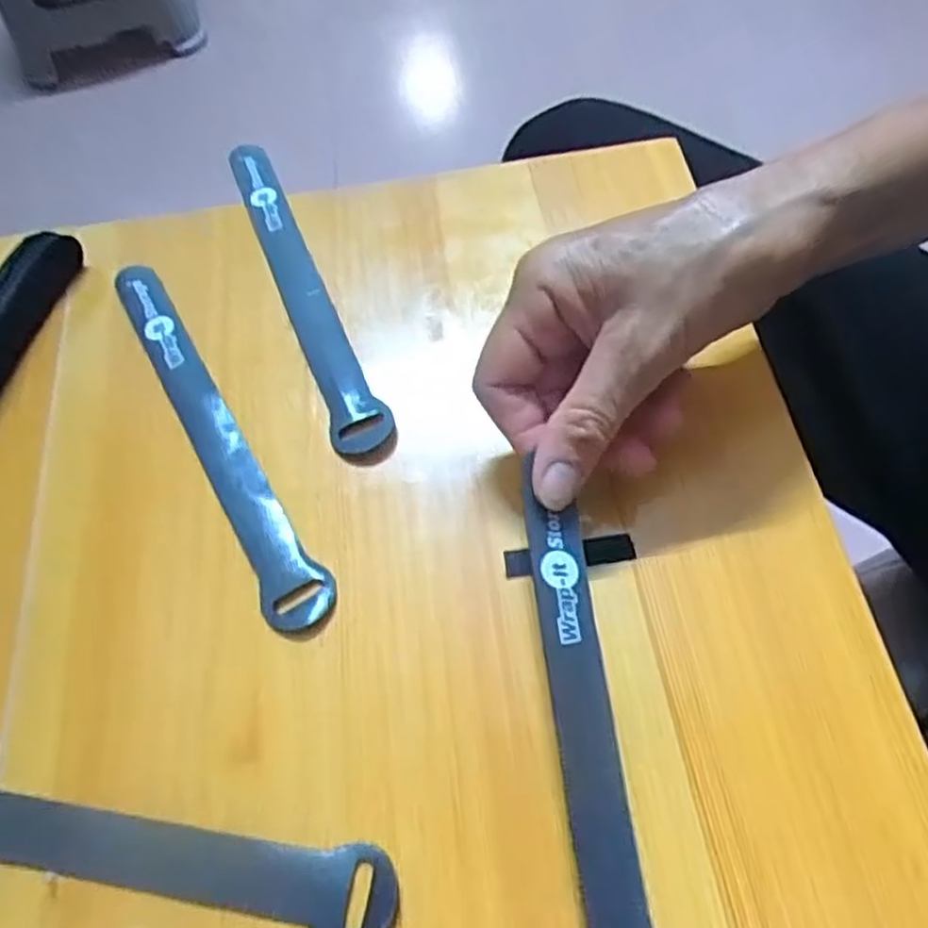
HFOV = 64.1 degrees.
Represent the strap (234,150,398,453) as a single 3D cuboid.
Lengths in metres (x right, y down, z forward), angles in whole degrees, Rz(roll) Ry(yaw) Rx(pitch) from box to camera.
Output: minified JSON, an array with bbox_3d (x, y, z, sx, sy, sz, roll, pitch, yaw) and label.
[{"bbox_3d":[-0.075,-0.084,0.342,0.024,0.007,0.196,-20,61,-8],"label":"strap"}]

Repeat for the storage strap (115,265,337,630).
[{"bbox_3d":[-0.104,-0.017,0.306,0.024,0.004,0.193,-28,62,-12],"label":"storage strap"}]

